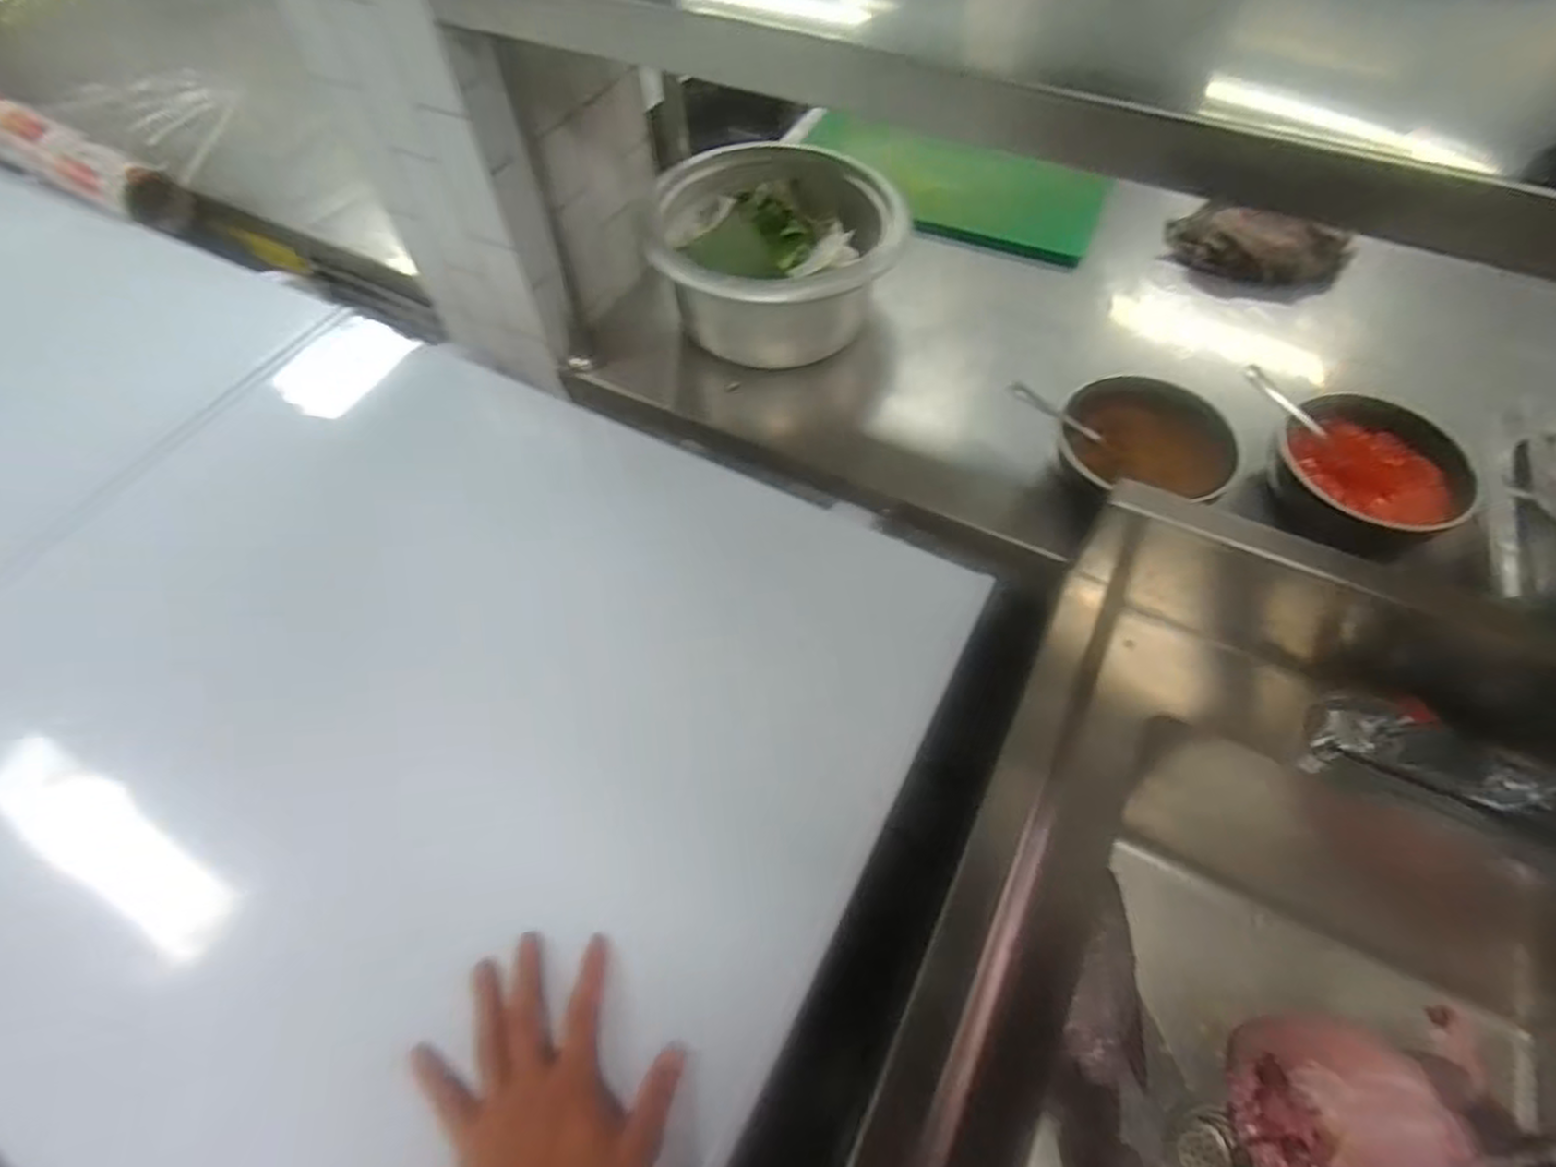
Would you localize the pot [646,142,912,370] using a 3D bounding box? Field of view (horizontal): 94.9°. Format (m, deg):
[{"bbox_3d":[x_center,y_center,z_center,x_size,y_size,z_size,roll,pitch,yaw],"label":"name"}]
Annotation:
[{"bbox_3d":[-0.003,-0.383,0.833,0.251,0.160,0.252,-1,58,1],"label":"pot"}]

